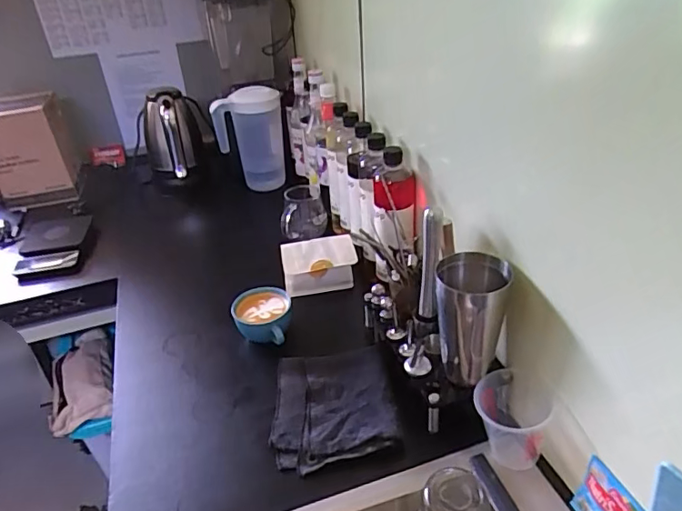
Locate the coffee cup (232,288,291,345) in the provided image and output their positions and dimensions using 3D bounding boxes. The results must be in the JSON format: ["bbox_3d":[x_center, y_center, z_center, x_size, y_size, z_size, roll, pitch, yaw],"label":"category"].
[{"bbox_3d":[-0.128,0.106,0.848,0.091,0.059,0.101,-6,33,-3],"label":"coffee cup"}]

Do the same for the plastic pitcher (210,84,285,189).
[{"bbox_3d":[-0.224,-0.289,1.290,0.161,0.250,0.131,-9,33,-7],"label":"plastic pitcher"}]

